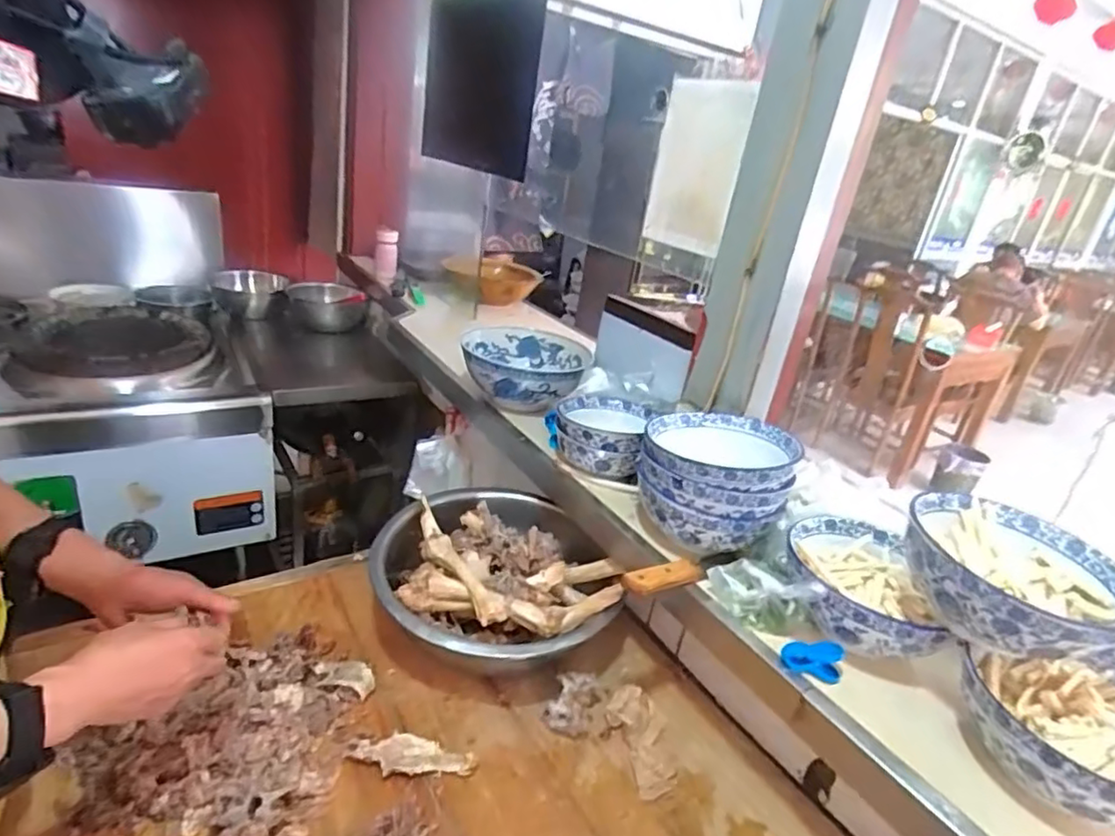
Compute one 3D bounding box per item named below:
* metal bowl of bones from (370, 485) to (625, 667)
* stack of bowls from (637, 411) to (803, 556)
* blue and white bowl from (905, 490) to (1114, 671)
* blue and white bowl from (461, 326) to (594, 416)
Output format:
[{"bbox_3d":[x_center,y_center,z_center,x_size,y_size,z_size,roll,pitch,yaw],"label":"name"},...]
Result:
[{"bbox_3d":[-0.102,0.236,0.899,0.304,0.138,0.343,-8,29,-29],"label":"metal bowl of bones"},{"bbox_3d":[0.205,0.087,0.826,0.182,0.140,0.192,18,25,19],"label":"stack of bowls"},{"bbox_3d":[0.438,0.159,0.602,0.180,0.077,0.191,22,27,26],"label":"blue and white bowl"},{"bbox_3d":[-0.063,-0.077,1.165,0.221,0.118,0.227,8,24,-4],"label":"blue and white bowl"}]

